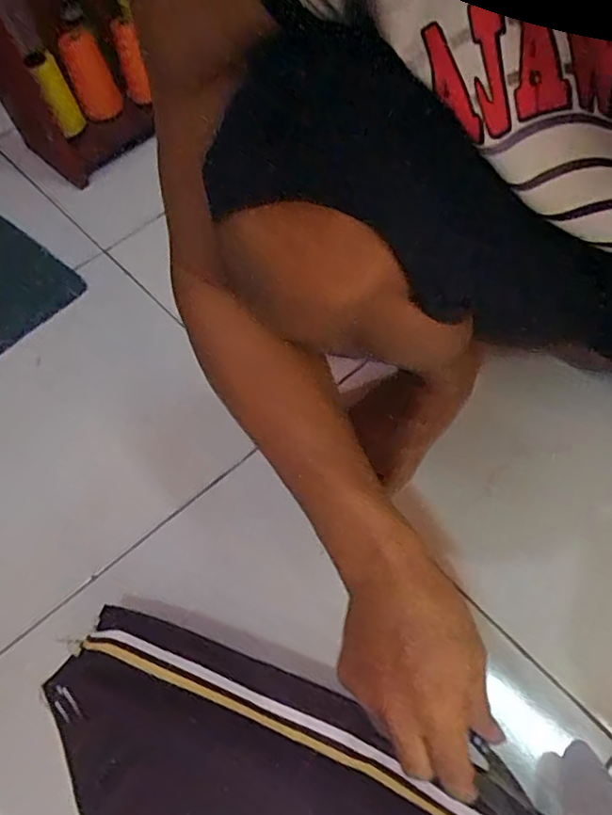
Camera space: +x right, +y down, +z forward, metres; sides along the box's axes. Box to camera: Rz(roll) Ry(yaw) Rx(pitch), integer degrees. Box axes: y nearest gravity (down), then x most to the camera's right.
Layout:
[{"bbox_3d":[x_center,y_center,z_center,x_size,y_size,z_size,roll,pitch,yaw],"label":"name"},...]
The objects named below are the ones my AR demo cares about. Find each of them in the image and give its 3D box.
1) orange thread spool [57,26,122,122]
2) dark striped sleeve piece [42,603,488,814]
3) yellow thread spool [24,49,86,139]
[{"bbox_3d":[-0.306,-0.475,0.876,0.055,0.116,0.057,-17,56,-2],"label":"orange thread spool"},{"bbox_3d":[-0.037,0.307,0.462,0.409,0.024,0.196,14,68,19],"label":"dark striped sleeve piece"},{"bbox_3d":[-0.339,-0.427,0.837,0.042,0.102,0.031,-21,56,-5],"label":"yellow thread spool"}]

